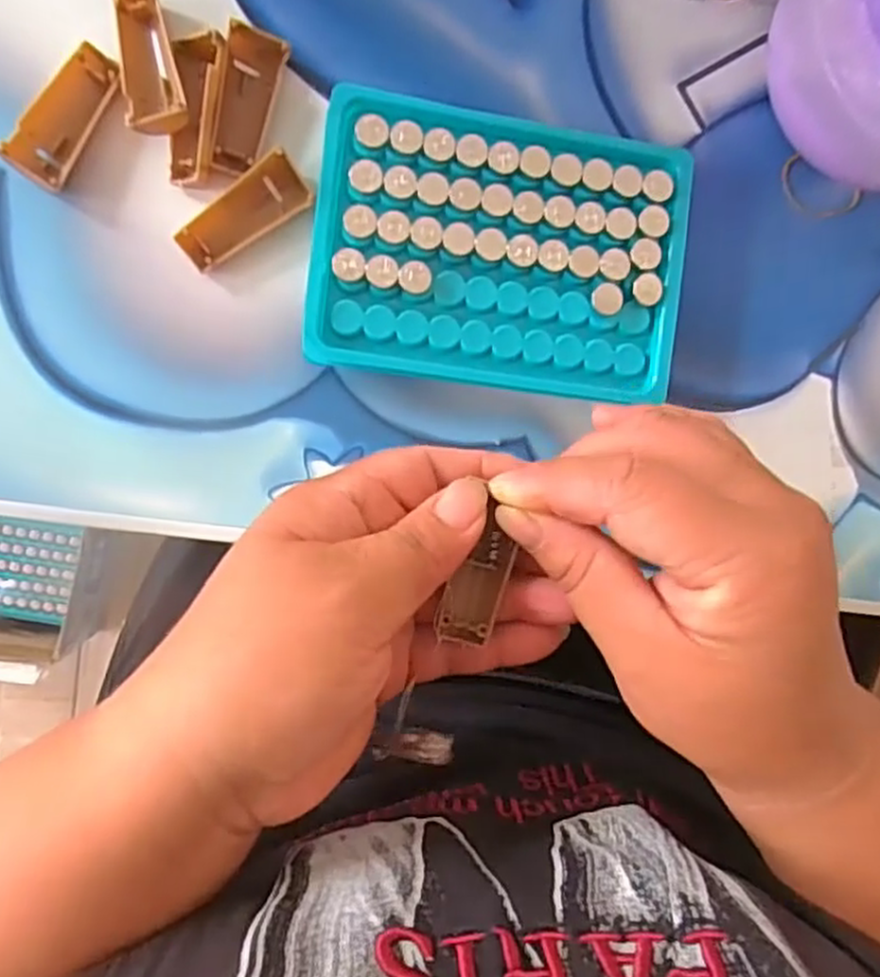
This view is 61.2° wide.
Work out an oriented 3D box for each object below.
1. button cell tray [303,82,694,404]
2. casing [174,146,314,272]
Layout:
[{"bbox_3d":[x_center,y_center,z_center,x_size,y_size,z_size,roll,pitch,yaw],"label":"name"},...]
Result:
[{"bbox_3d":[0.022,-0.090,0.271,0.132,0.022,0.104,6,90,-8],"label":"button cell tray"},{"bbox_3d":[-0.070,-0.098,0.265,0.049,0.013,0.019,-36,95,-6],"label":"casing"}]

